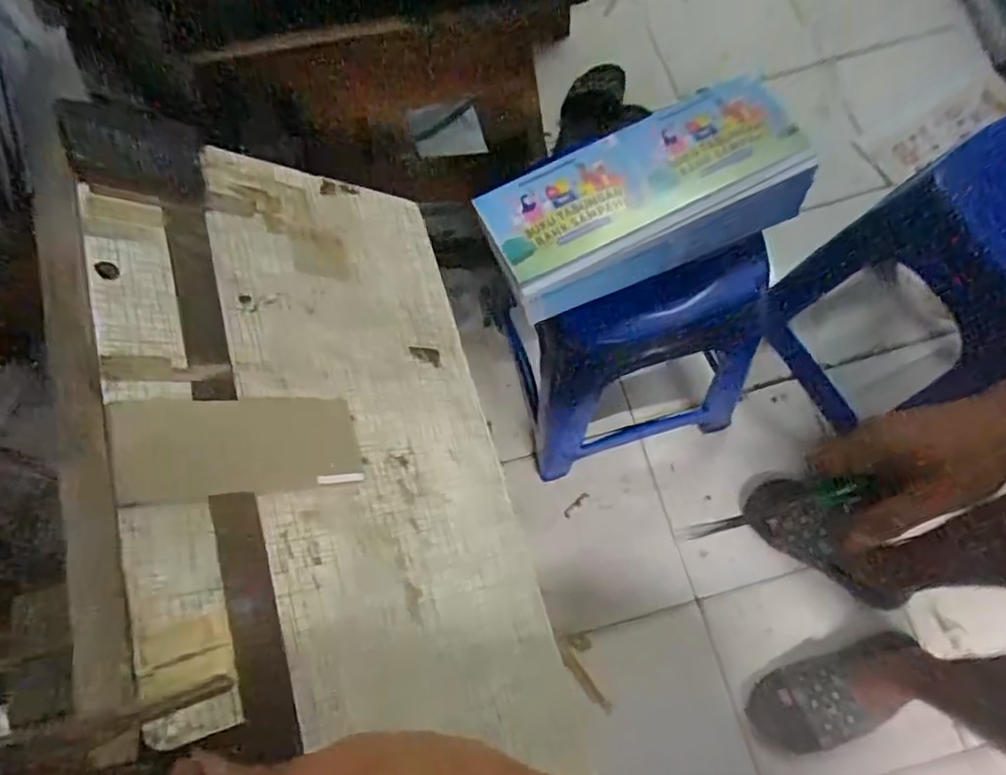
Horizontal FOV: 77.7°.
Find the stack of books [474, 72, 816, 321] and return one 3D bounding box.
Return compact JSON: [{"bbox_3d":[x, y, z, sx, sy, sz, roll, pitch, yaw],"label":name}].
[{"bbox_3d":[0.133,-0.187,0.617,0.307,0.073,0.136,-22,73,-2],"label":"stack of books"}]

